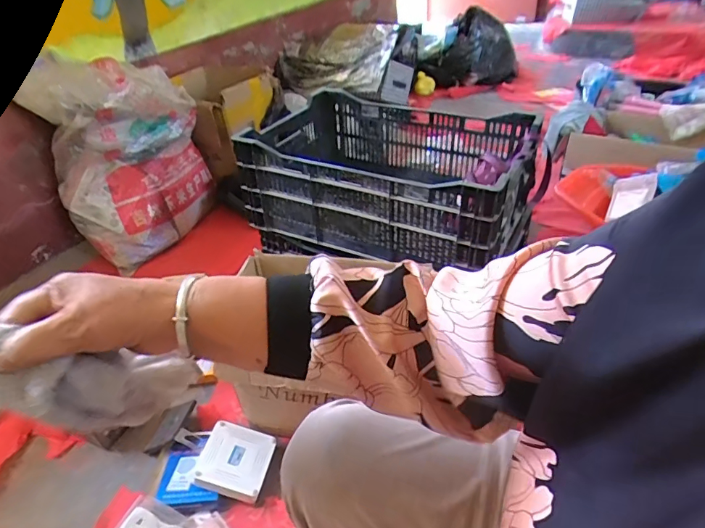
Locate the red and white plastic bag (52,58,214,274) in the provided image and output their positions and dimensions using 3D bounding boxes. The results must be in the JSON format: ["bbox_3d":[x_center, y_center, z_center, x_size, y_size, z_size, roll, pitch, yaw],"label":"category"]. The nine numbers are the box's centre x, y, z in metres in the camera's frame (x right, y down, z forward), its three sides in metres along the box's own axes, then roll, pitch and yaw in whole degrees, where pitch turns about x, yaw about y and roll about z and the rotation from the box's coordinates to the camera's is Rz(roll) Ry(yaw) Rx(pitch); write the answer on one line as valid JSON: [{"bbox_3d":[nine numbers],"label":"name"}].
[{"bbox_3d":[-0.697,-0.346,1.514,0.490,0.535,0.234,-29,44,-28],"label":"red and white plastic bag"}]

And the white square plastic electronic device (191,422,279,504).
[{"bbox_3d":[-0.223,0.372,0.881,0.127,0.017,0.133,20,34,-2],"label":"white square plastic electronic device"}]

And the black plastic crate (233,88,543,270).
[{"bbox_3d":[0.098,-0.234,1.168,0.667,0.261,0.514,17,42,26],"label":"black plastic crate"}]

